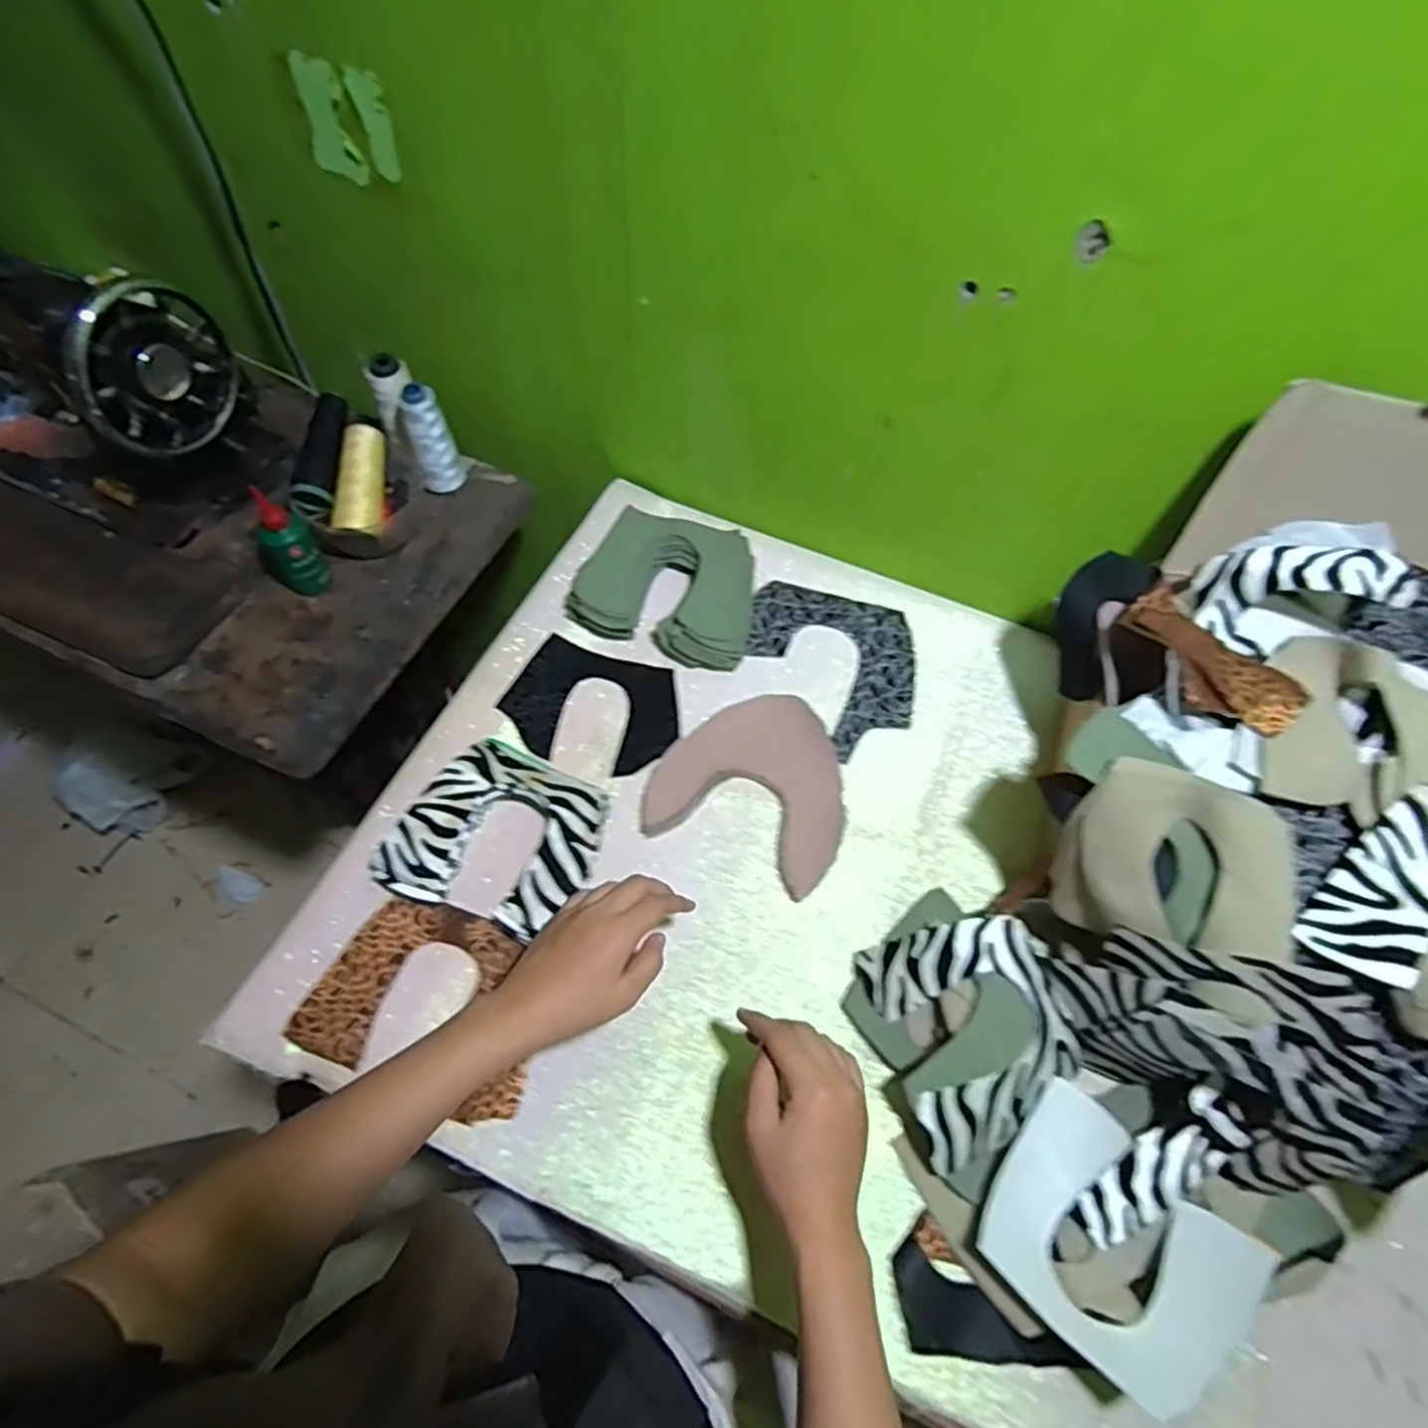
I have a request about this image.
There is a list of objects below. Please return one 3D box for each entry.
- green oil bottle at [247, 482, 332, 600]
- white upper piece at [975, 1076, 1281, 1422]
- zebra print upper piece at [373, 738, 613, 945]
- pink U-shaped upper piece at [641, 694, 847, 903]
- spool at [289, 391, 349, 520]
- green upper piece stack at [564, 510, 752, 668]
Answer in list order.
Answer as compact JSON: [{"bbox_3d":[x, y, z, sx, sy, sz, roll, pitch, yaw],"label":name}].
[{"bbox_3d":[-0.403,-0.158,0.692,0.050,0.108,0.053,-38,68,-20],"label":"green oil bottle"},{"bbox_3d":[0.243,0.323,0.450,0.137,0.020,0.119,38,67,26],"label":"white upper piece"},{"bbox_3d":[-0.167,0.101,0.586,0.142,0.043,0.141,26,64,13],"label":"zebra print upper piece"},{"bbox_3d":[0.039,0.054,0.635,0.161,0.010,0.163,21,63,10],"label":"pink U-shaped upper piece"},{"bbox_3d":[-0.376,-0.251,0.710,0.037,0.034,0.125,10,85,5],"label":"spool"},{"bbox_3d":[-0.046,-0.124,0.709,0.171,0.047,0.139,12,62,5],"label":"green upper piece stack"}]

